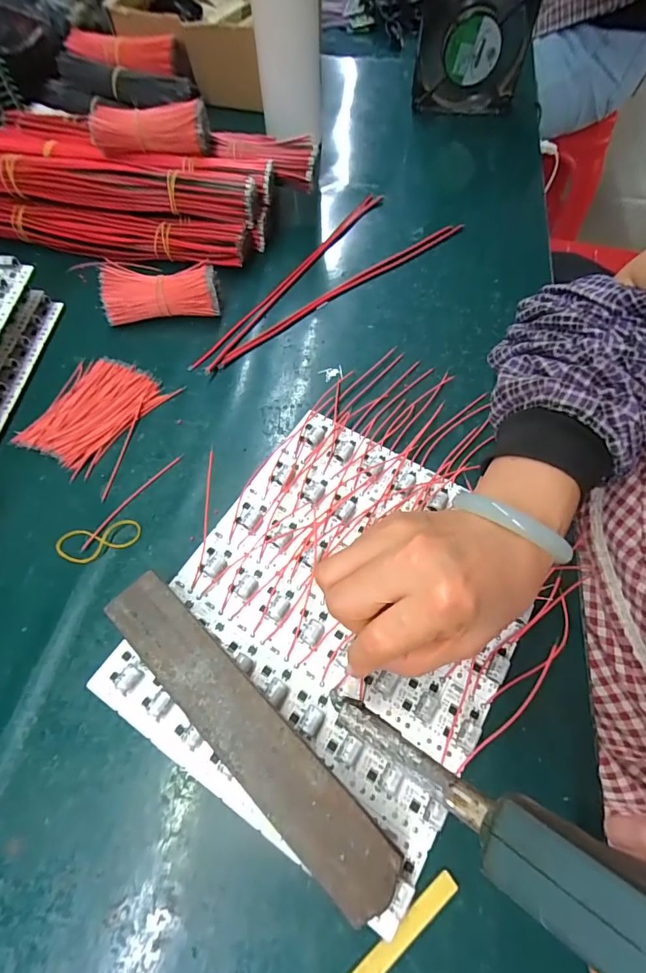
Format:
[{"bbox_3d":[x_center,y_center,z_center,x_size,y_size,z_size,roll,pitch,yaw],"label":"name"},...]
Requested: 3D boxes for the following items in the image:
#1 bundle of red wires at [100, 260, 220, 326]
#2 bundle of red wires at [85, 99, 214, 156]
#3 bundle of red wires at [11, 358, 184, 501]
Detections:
[{"bbox_3d":[-0.145,-0.172,0.401,0.099,0.035,0.039,-6,62,-2],"label":"bundle of red wires"},{"bbox_3d":[-0.157,-0.323,0.410,0.101,0.037,0.026,-4,62,-1],"label":"bundle of red wires"},{"bbox_3d":[-0.179,-0.058,0.353,0.089,0.009,0.100,20,64,11],"label":"bundle of red wires"}]

